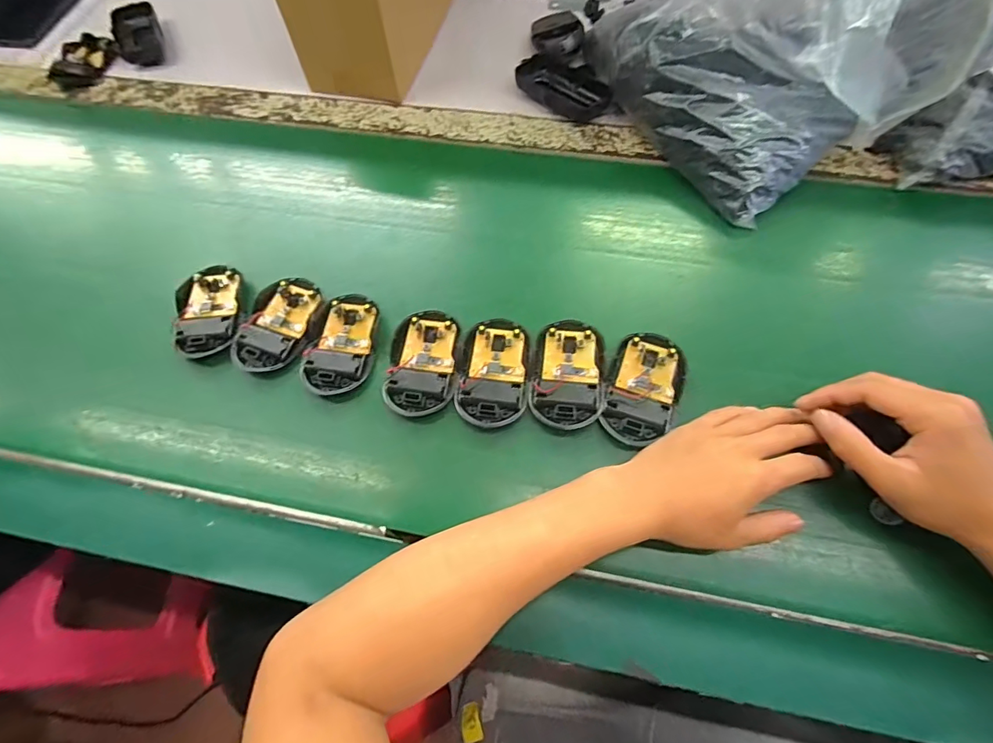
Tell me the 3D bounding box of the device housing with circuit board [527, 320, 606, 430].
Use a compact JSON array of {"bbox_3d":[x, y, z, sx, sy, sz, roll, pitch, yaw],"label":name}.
[{"bbox_3d":[0.057,0.001,0.382,0.058,0.022,0.094,1,66,3],"label":"device housing with circuit board"}]

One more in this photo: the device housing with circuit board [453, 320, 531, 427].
[{"bbox_3d":[-0.001,0.001,0.386,0.056,0.018,0.090,5,66,5],"label":"device housing with circuit board"}]

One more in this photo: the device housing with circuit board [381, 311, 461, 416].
[{"bbox_3d":[-0.063,-0.010,0.388,0.058,0.014,0.091,2,66,4],"label":"device housing with circuit board"}]

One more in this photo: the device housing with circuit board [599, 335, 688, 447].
[{"bbox_3d":[0.118,0.015,0.372,0.056,0.018,0.097,15,67,9],"label":"device housing with circuit board"}]

